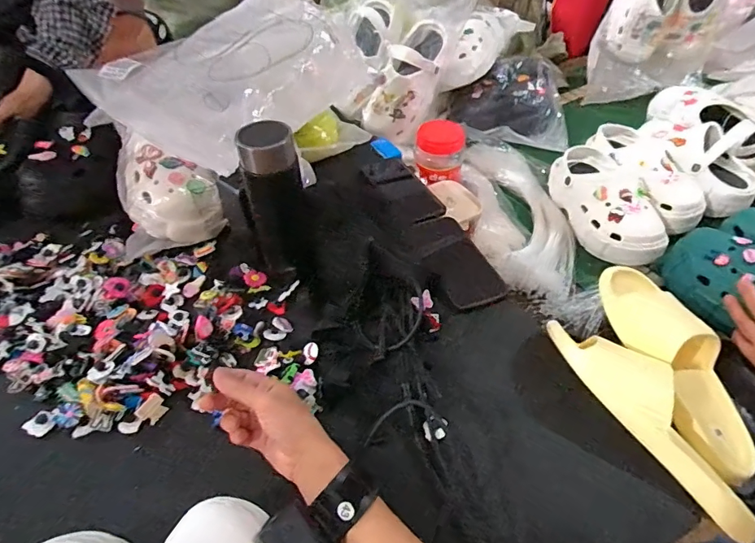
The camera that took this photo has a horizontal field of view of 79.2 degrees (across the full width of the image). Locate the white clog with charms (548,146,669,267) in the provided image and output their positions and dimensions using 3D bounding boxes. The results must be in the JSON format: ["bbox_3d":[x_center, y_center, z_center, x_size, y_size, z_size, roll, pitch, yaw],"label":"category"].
[{"bbox_3d":[0.390,-0.123,0.791,0.103,0.086,0.246,-8,48,-6],"label":"white clog with charms"}]

